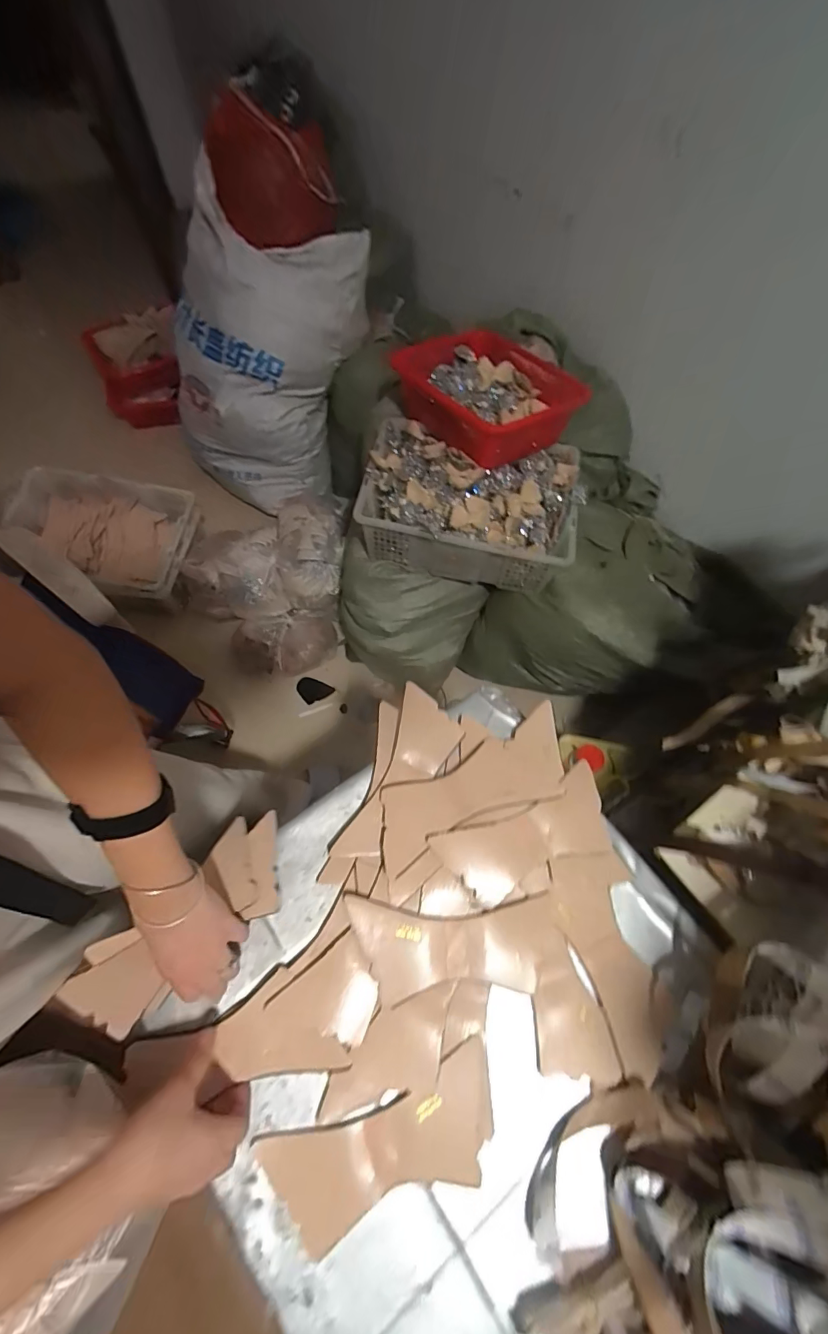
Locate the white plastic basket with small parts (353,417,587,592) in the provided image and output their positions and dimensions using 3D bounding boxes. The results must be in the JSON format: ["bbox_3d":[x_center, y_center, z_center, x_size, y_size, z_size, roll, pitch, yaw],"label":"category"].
[{"bbox_3d":[0.130,-0.384,1.092,0.481,0.188,0.324,14,66,4],"label":"white plastic basket with small parts"}]

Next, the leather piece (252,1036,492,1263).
[{"bbox_3d":[-0.025,0.453,0.432,0.221,0.008,0.089,-19,67,-10],"label":"leather piece"}]

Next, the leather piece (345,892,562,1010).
[{"bbox_3d":[0.045,0.301,0.495,0.229,0.017,0.093,0,65,-2],"label":"leather piece"}]

